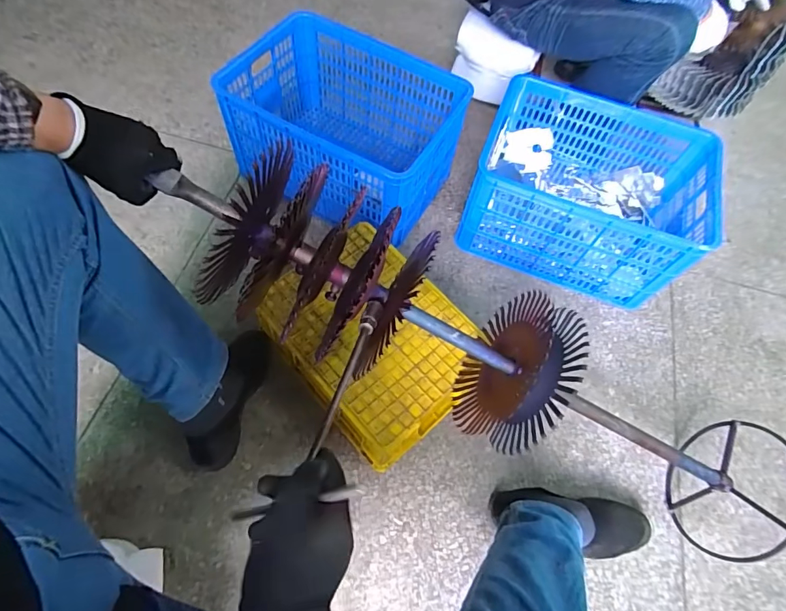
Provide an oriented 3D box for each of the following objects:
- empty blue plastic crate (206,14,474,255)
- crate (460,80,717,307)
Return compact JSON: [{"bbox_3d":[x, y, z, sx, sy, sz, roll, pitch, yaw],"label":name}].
[{"bbox_3d":[-0.110,-0.403,1.039,0.474,0.311,0.364,24,63,7],"label":"empty blue plastic crate"},{"bbox_3d":[0.416,-0.249,0.991,0.455,0.254,0.314,24,63,7],"label":"crate"}]

